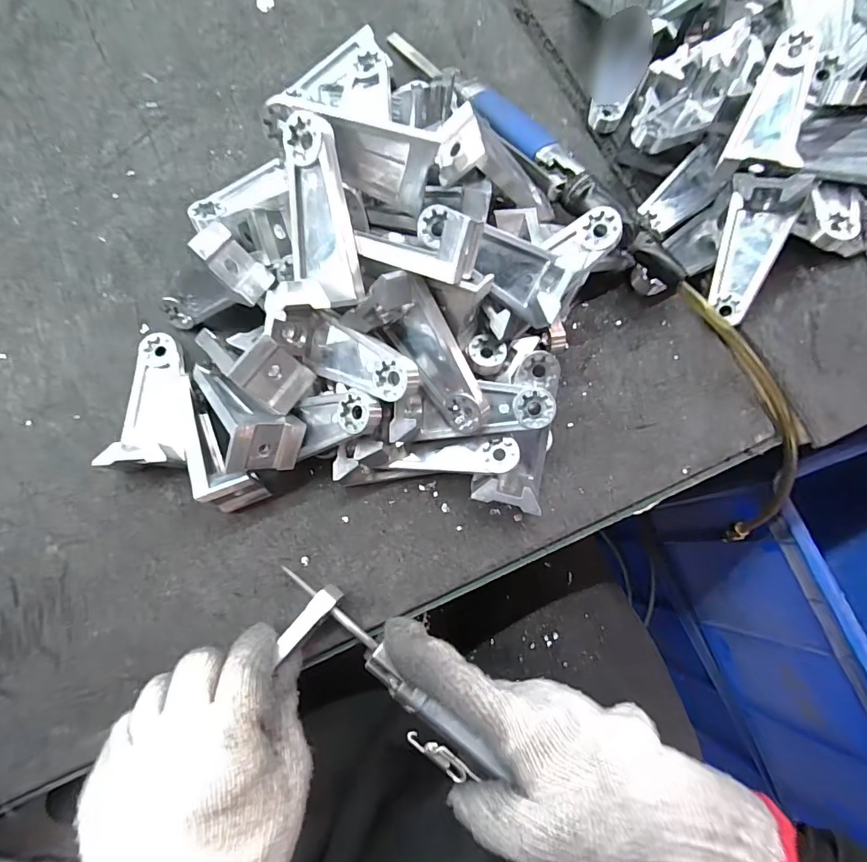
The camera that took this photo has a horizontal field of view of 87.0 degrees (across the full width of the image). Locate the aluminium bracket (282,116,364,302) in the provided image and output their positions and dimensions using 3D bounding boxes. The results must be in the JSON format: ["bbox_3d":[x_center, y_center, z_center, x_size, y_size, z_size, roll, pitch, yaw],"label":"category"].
[{"bbox_3d":[-0.061,-0.116,0.249,0.039,0.024,0.093,-3,108,28],"label":"aluminium bracket"}]

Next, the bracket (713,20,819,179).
[{"bbox_3d":[0.225,-0.215,0.297,0.040,0.029,0.111,23,77,4],"label":"bracket"}]

